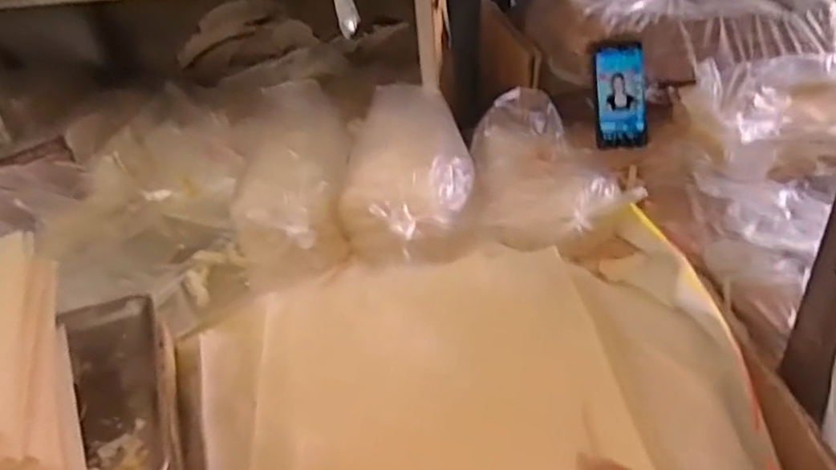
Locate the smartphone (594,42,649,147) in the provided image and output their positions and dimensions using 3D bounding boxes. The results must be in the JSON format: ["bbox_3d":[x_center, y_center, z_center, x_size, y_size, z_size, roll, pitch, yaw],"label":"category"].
[{"bbox_3d":[0.307,-0.210,0.909,0.077,0.155,0.015,-3,3,-2],"label":"smartphone"}]

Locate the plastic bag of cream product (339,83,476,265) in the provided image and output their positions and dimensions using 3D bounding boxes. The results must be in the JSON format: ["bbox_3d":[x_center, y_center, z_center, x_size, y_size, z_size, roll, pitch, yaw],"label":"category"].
[{"bbox_3d":[-0.007,-0.111,0.816,0.160,0.096,0.315,-1,50,9],"label":"plastic bag of cream product"}]

